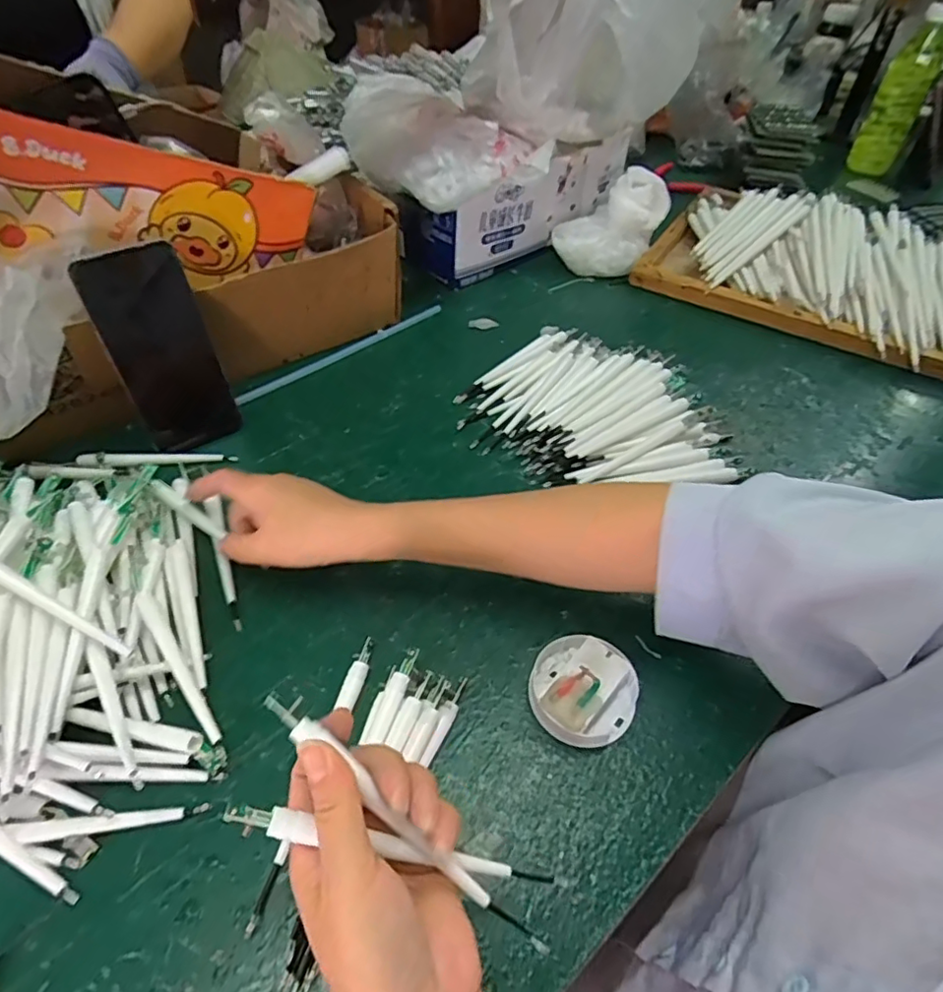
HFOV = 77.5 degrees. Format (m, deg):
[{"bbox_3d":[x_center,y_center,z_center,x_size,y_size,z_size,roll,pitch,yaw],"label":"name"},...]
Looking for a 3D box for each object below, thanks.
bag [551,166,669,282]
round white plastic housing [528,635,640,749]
[{"bbox_3d":[0.169,-0.330,0.727,0.116,0.121,0.080,22,51,16],"label":"bag"},{"bbox_3d":[0.070,0.119,0.366,0.064,0.028,0.062,1,48,-2],"label":"round white plastic housing"}]

